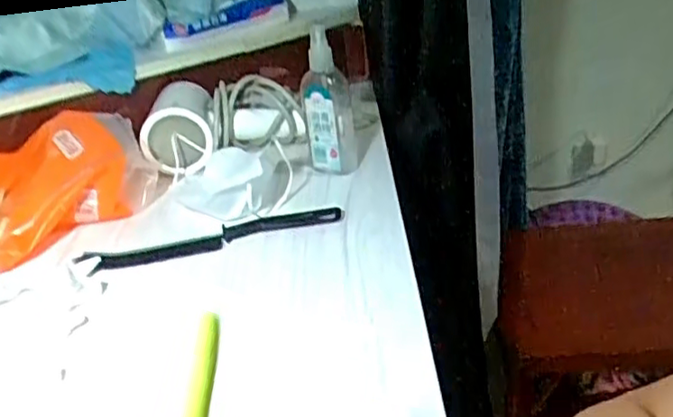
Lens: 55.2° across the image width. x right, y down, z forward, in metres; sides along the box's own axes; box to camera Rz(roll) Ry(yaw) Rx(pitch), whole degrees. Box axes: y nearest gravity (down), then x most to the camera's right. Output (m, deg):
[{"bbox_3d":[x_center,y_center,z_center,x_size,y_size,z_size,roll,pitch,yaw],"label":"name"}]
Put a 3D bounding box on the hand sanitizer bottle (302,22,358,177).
[{"bbox_3d":[-0.010,-0.107,0.615,0.048,0.133,0.055,-7,28,-1],"label":"hand sanitizer bottle"}]

